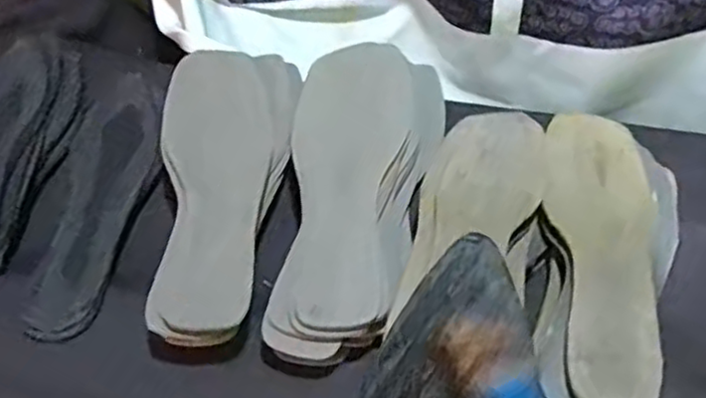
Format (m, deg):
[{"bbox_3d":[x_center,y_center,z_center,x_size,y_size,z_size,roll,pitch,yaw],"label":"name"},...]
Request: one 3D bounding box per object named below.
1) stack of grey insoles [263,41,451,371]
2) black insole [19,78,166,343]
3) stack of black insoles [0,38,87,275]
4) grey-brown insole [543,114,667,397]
[{"bbox_3d":[0.000,-0.009,0.538,0.114,0.056,0.261,7,54,9],"label":"stack of grey insoles"},{"bbox_3d":[-0.209,-0.005,0.594,0.079,0.012,0.252,1,54,4],"label":"black insole"},{"bbox_3d":[-0.301,-0.034,0.601,0.092,0.035,0.254,2,54,5],"label":"stack of black insoles"},{"bbox_3d":[0.180,0.036,0.500,0.077,0.023,0.235,4,54,6],"label":"grey-brown insole"}]

